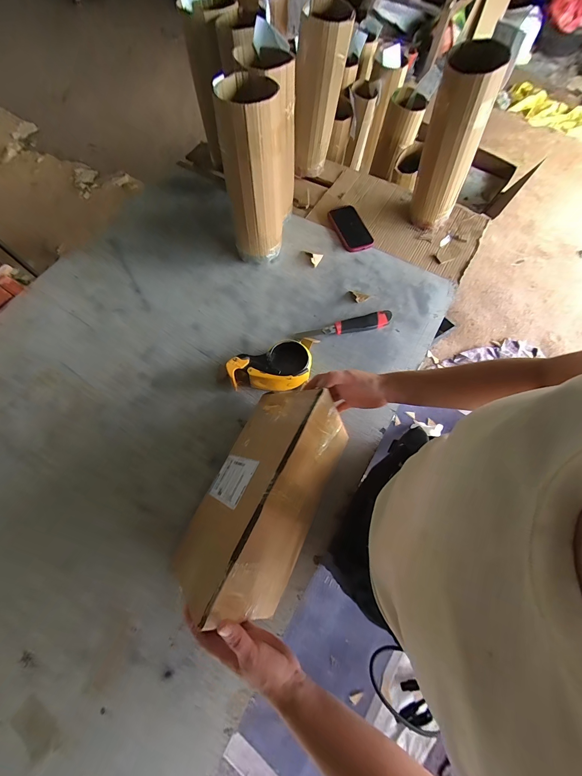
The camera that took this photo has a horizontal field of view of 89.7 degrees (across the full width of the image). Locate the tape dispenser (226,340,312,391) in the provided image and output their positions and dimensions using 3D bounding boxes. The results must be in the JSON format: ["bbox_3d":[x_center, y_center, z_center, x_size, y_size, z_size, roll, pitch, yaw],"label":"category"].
[{"bbox_3d":[-0.042,-0.046,0.618,0.163,0.066,0.091,-3,68,0],"label":"tape dispenser"}]

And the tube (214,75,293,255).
[{"bbox_3d":[-0.071,-0.440,0.636,0.132,0.316,0.122,-6,68,-3],"label":"tube"}]

